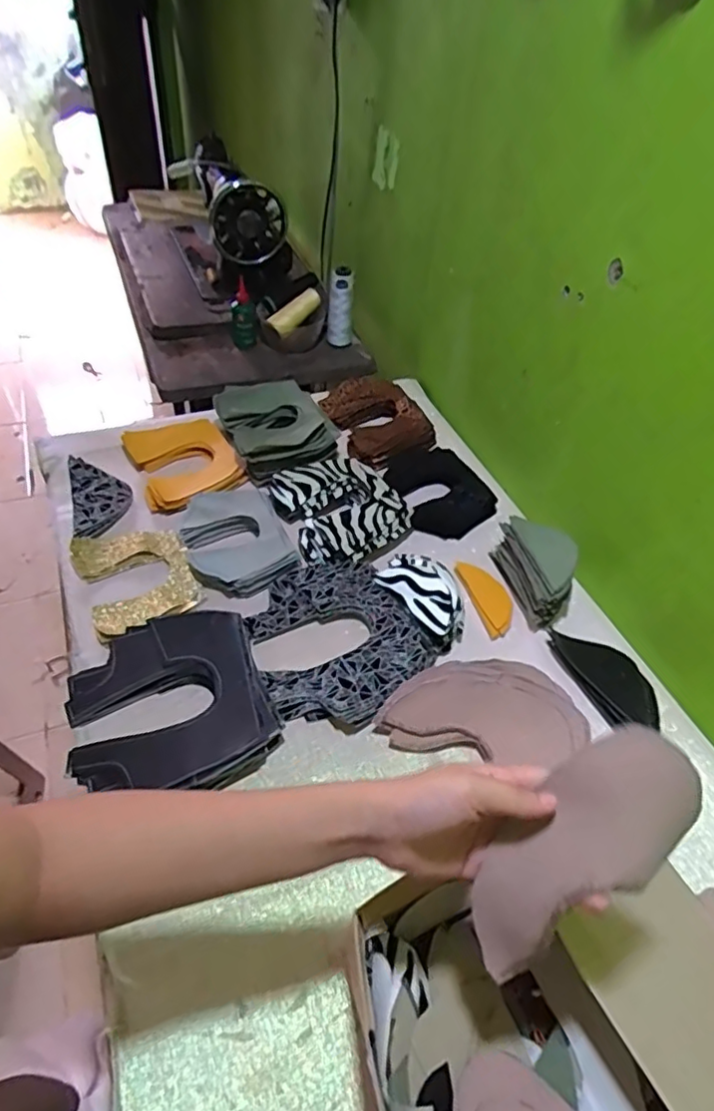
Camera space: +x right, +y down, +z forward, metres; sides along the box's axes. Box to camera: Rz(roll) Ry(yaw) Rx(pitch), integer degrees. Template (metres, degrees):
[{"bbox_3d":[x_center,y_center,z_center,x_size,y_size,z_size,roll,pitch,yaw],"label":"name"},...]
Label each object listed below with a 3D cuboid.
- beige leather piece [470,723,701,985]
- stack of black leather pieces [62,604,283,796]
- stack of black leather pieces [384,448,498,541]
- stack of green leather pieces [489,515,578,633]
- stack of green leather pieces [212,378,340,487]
[{"bbox_3d":[0.130,0.179,0.370,0.170,0.056,0.067,-50,60,8],"label":"beige leather piece"},{"bbox_3d":[-0.188,0.146,0.622,0.191,0.033,0.200,-12,50,-17],"label":"stack of black leather pieces"},{"bbox_3d":[0.116,-0.102,0.884,0.122,0.050,0.167,-13,50,-17],"label":"stack of black leather pieces"},{"bbox_3d":[0.220,0.013,0.750,0.058,0.083,0.127,-7,49,-12],"label":"stack of green leather pieces"},{"bbox_3d":[-0.120,-0.190,0.912,0.151,0.058,0.178,-24,54,-25],"label":"stack of green leather pieces"}]

